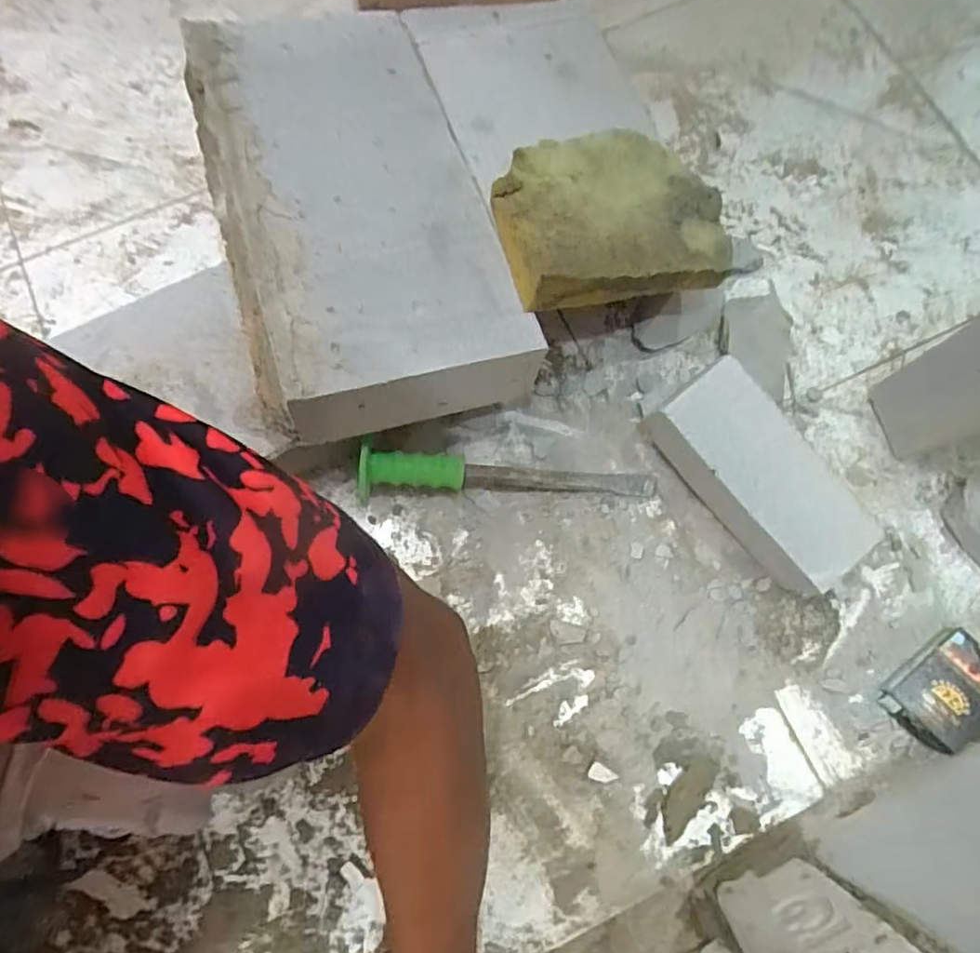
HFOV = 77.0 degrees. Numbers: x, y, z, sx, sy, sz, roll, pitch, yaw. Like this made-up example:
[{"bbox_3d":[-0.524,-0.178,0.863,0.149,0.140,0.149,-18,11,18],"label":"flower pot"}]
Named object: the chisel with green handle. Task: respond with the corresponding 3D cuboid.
[{"bbox_3d":[0.019,-0.004,0.579,0.279,0.068,0.037,-1,74,1],"label":"chisel with green handle"}]

